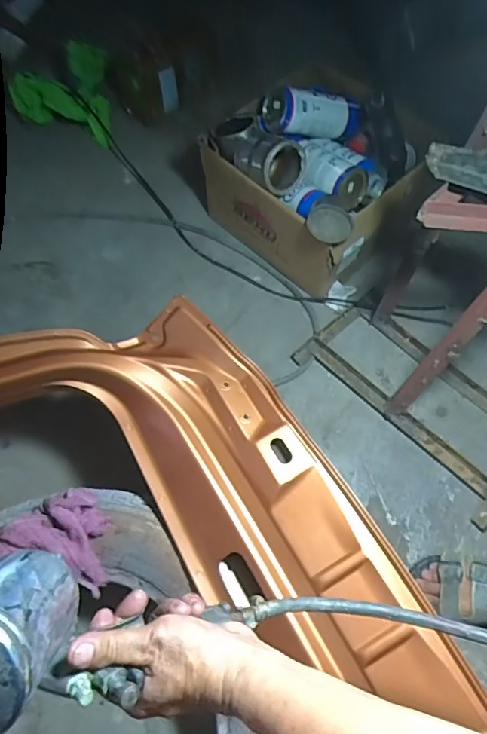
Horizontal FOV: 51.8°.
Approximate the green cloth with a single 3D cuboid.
[{"bbox_3d":[-0.475,-0.696,1.300,0.232,0.135,0.253,-8,64,0],"label":"green cloth"}]

